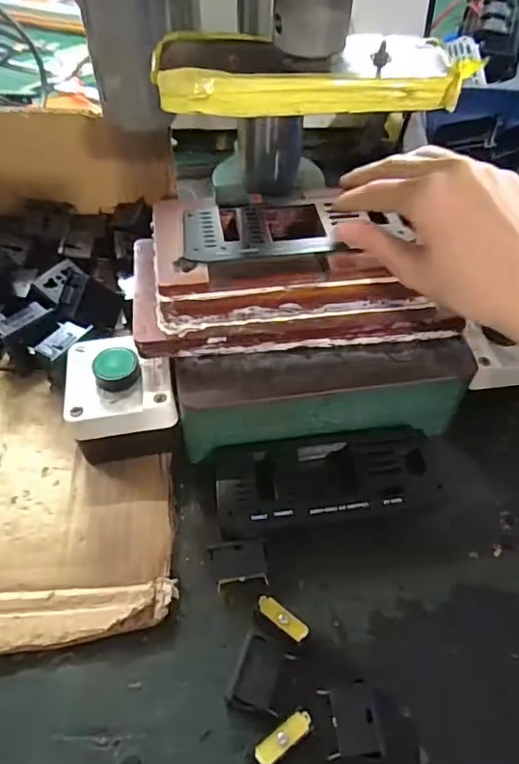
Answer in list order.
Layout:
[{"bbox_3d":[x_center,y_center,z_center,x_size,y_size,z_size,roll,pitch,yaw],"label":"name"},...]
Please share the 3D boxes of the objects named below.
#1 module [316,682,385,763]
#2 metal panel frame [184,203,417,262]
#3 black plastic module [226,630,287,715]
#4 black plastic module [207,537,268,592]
[{"bbox_3d":[0.047,0.172,0.275,0.027,0.010,0.032,-4,53,-5],"label":"module"},{"bbox_3d":[0.022,-0.100,0.349,0.141,0.008,0.052,-6,58,-5],"label":"metal panel frame"},{"bbox_3d":[-0.001,0.156,0.291,0.025,0.015,0.034,13,53,8],"label":"black plastic module"},{"bbox_3d":[-0.012,0.111,0.328,0.034,0.009,0.026,-4,53,-5],"label":"black plastic module"}]

